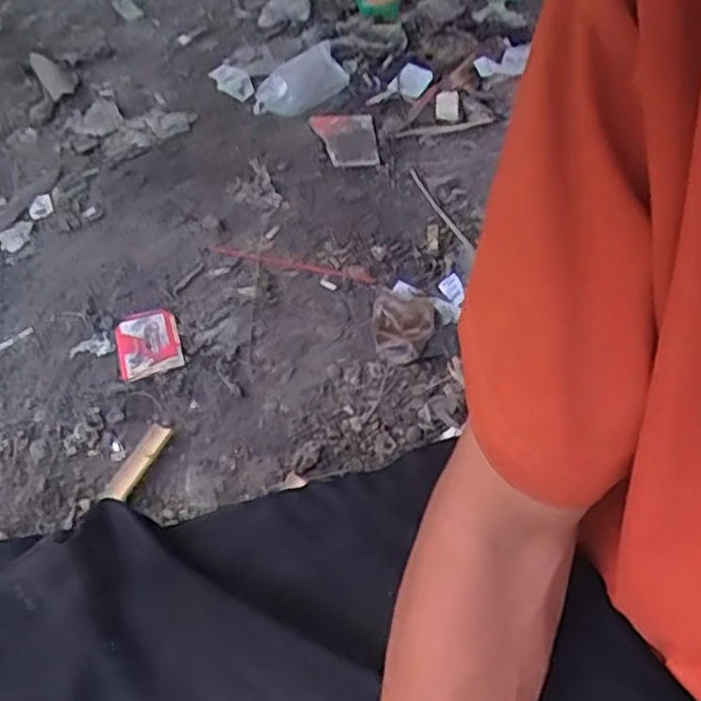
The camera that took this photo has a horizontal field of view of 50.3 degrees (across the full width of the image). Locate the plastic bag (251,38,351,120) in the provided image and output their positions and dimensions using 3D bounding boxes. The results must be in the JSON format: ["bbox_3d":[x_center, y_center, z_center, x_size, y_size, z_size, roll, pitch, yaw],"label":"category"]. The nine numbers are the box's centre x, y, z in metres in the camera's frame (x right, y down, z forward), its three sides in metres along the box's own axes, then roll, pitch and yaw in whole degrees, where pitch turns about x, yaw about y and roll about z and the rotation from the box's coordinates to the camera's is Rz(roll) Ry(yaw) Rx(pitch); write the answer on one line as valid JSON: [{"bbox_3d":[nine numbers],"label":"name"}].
[{"bbox_3d":[-0.085,-0.449,1.244,0.170,0.051,0.102,-30,55,-20],"label":"plastic bag"}]

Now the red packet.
[{"bbox_3d":[-0.253,-0.010,0.936,0.075,0.024,0.101,-16,51,-10],"label":"red packet"}]

